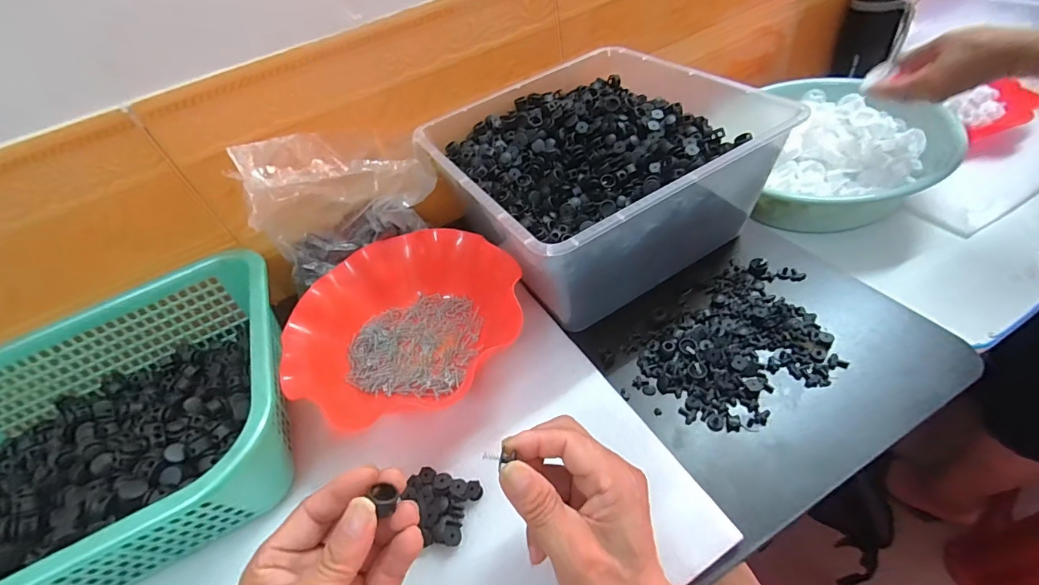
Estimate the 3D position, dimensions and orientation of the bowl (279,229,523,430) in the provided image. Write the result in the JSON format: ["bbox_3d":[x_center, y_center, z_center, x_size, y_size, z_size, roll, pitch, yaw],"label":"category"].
[{"bbox_3d":[-0.119,0.025,0.447,0.188,0.053,0.217,28,59,33],"label":"bowl"}]

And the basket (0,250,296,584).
[{"bbox_3d":[-0.387,0.131,0.388,0.384,0.112,0.293,-27,50,-13],"label":"basket"}]

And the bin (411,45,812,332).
[{"bbox_3d":[0.078,-0.142,0.508,0.300,0.134,0.300,-29,50,-15],"label":"bin"}]

